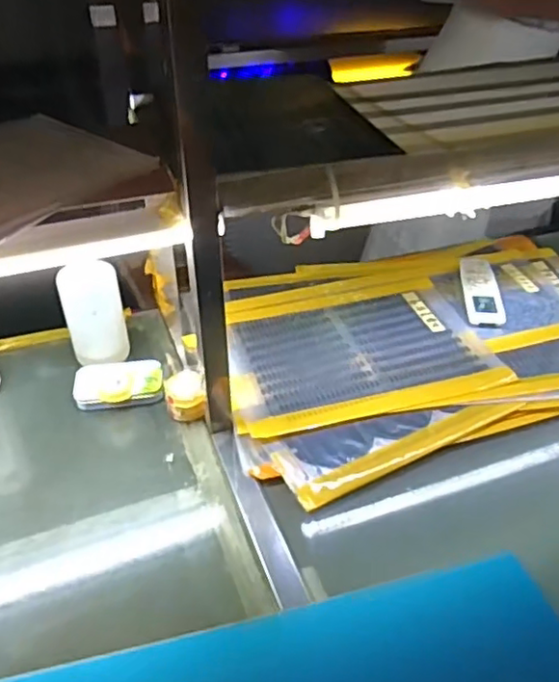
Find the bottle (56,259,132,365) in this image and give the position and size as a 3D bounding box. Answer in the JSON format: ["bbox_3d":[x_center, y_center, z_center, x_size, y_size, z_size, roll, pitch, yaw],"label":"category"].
[{"bbox_3d":[-0.241,-0.031,0.821,0.075,0.145,0.044,-11,41,-16],"label":"bottle"}]

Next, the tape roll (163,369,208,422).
[{"bbox_3d":[-0.120,0.072,0.804,0.048,0.049,0.058,-7,40,-11],"label":"tape roll"}]

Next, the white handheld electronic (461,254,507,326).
[{"bbox_3d":[0.326,-0.089,1.020,0.057,0.020,0.179,4,39,3],"label":"white handheld electronic"}]

